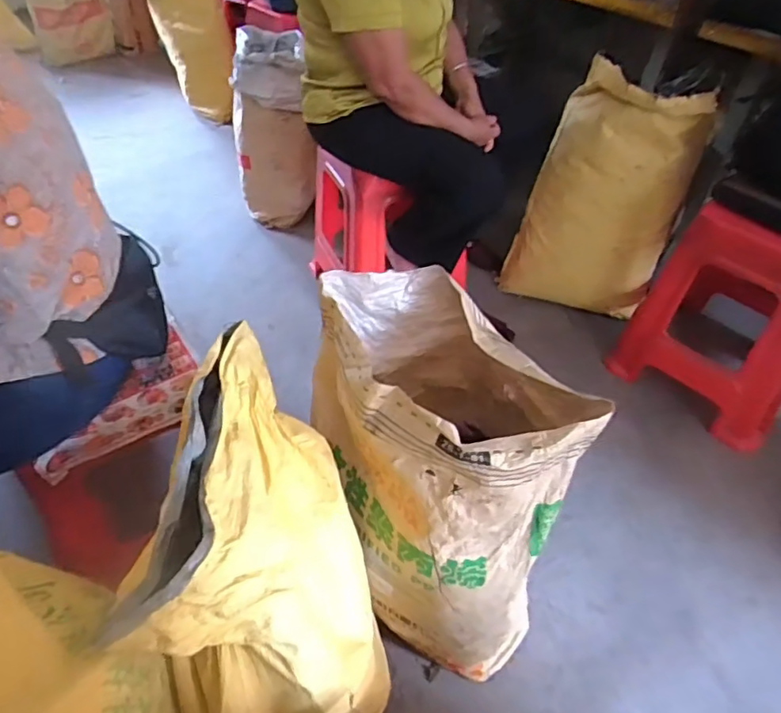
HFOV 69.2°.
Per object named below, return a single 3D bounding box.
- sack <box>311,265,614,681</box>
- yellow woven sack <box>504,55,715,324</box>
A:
[{"bbox_3d":[0.075,0.198,0.941,0.301,0.609,0.441,-26,52,-24],"label":"sack"},{"bbox_3d":[0.593,-0.435,1.601,0.406,0.656,0.195,29,53,24],"label":"yellow woven sack"}]

